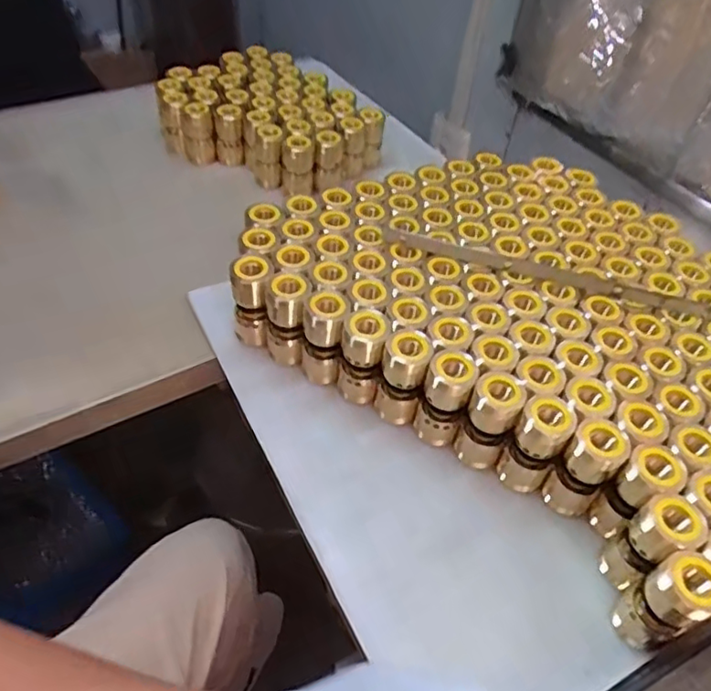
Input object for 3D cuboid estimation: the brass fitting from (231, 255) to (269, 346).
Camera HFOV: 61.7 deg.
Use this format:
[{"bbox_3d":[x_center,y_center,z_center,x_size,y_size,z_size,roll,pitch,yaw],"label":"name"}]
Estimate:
[{"bbox_3d":[-0.101,-0.039,0.580,0.033,0.095,0.029,-4,47,-9],"label":"brass fitting"}]

